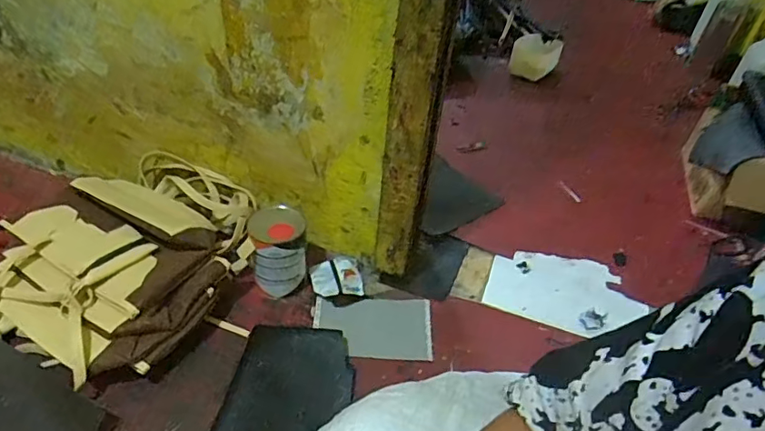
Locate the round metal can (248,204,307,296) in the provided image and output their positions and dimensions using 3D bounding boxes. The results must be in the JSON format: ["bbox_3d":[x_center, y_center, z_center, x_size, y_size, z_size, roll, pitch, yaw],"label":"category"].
[{"bbox_3d":[-0.182,0.064,0.925,0.093,0.133,0.093,4,39,-3],"label":"round metal can"}]

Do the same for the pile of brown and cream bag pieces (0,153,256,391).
[{"bbox_3d":[-0.445,0.053,0.890,0.392,0.124,0.400,22,42,19],"label":"pile of brown and cream bag pieces"}]

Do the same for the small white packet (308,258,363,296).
[{"bbox_3d":[-0.083,0.113,0.951,0.091,0.036,0.082,-8,41,-16],"label":"small white packet"}]

